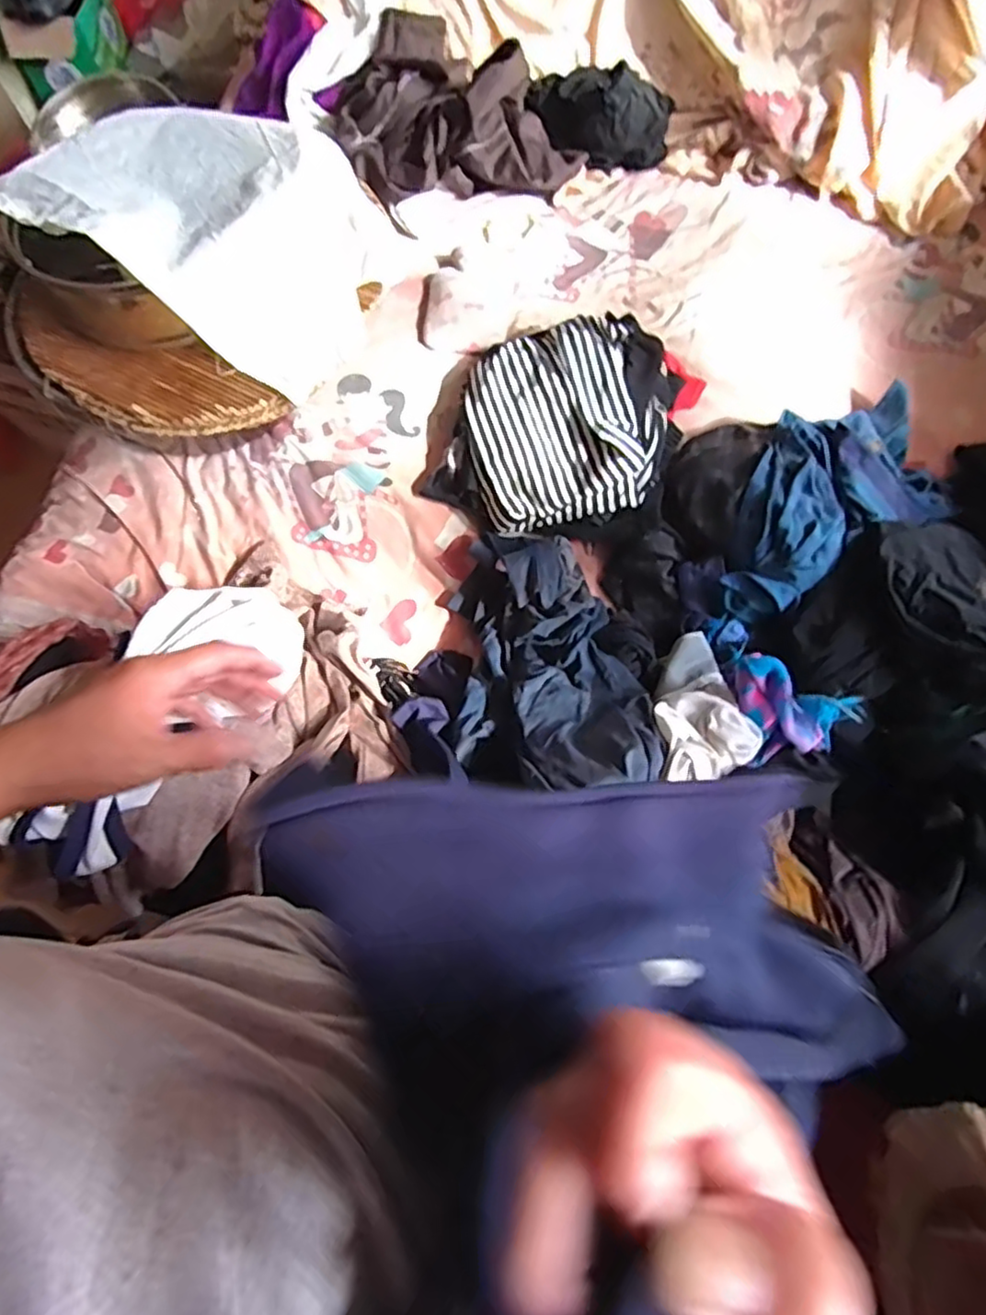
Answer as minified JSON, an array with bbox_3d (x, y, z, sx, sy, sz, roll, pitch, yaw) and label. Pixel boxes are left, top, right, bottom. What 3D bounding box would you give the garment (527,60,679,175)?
[{"bbox_3d":[0.186,-0.952,1.191,0.254,0.087,0.151,4,70,3],"label":"garment"}]

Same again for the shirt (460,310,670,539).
[{"bbox_3d":[0.096,-0.338,0.943,0.263,0.080,0.317,-9,70,-2],"label":"shirt"}]

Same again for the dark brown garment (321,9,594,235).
[{"bbox_3d":[-0.090,-0.927,1.168,0.345,0.122,0.396,-30,72,-10],"label":"dark brown garment"}]

